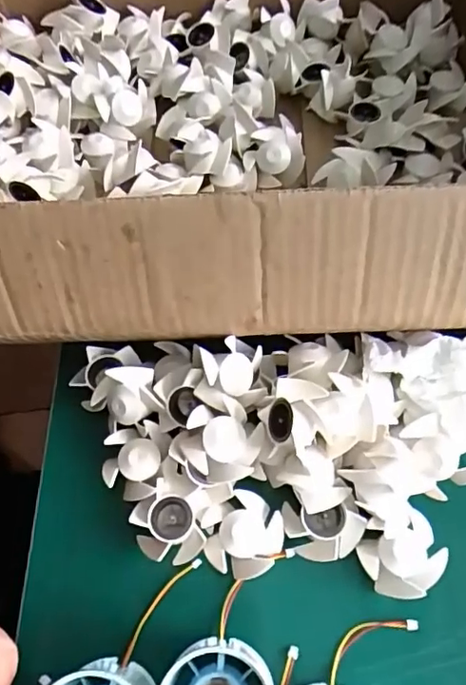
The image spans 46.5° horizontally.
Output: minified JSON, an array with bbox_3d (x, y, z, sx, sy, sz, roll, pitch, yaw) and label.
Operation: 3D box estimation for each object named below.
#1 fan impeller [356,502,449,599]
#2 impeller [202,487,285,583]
[{"bbox_3d":[0.092,0.115,0.292,0.043,0.019,0.040,-37,69,-17],"label":"fan impeller"},{"bbox_3d":[0.008,0.108,0.298,0.038,0.017,0.043,33,68,15],"label":"impeller"}]

